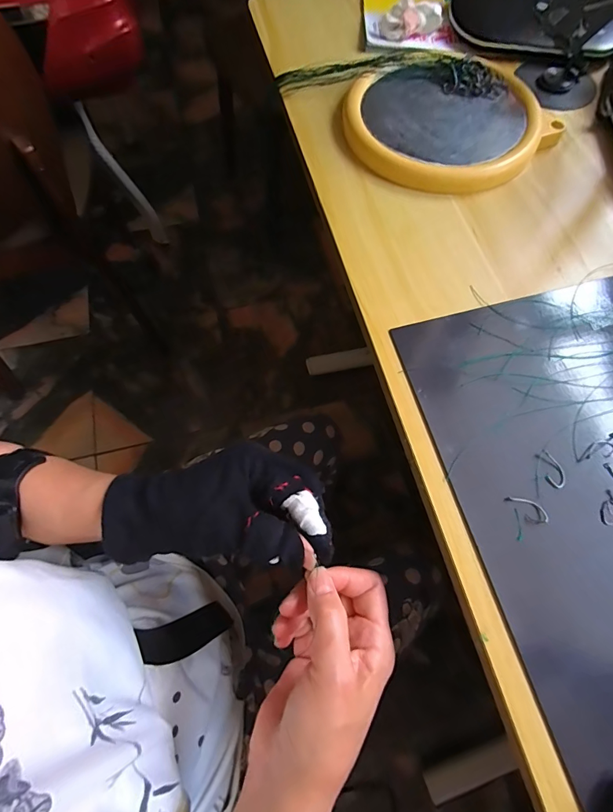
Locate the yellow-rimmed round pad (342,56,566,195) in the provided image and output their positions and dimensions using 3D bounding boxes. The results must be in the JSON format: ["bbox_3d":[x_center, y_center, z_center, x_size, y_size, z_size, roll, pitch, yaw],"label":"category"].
[{"bbox_3d":[0.133,-0.269,0.373,0.180,0.021,0.158,-15,68,-5],"label":"yellow-rimmed round pad"}]

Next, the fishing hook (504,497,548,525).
[{"bbox_3d":[0.138,0.065,0.247,0.026,0.004,0.014,26,71,12],"label":"fishing hook"}]

